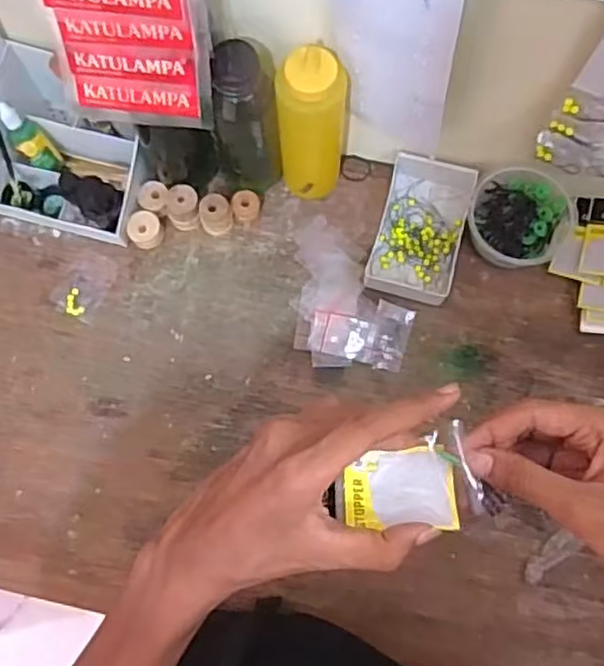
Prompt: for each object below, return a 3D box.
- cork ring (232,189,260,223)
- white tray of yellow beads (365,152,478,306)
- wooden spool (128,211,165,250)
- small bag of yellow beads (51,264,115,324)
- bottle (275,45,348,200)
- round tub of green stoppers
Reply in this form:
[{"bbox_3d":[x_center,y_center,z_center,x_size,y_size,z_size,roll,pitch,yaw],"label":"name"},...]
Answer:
[{"bbox_3d":[-0.057,-0.130,0.715,0.026,0.028,0.028,0,76,1],"label":"cork ring"},{"bbox_3d":[0.123,-0.109,0.708,0.084,0.022,0.148,15,77,5],"label":"white tray of yellow beads"},{"bbox_3d":[-0.159,-0.104,0.711,0.033,0.025,0.031,0,76,1],"label":"wooden spool"},{"bbox_3d":[-0.220,-0.045,0.708,0.045,0.005,0.060,29,78,8],"label":"small bag of yellow beads"},{"bbox_3d":[0.010,-0.185,0.642,0.059,0.191,0.056,0,76,1],"label":"bottle"},{"bbox_3d":[0.215,-0.108,0.684,0.100,0.063,0.084,10,76,3],"label":"round tub of green stoppers"}]

